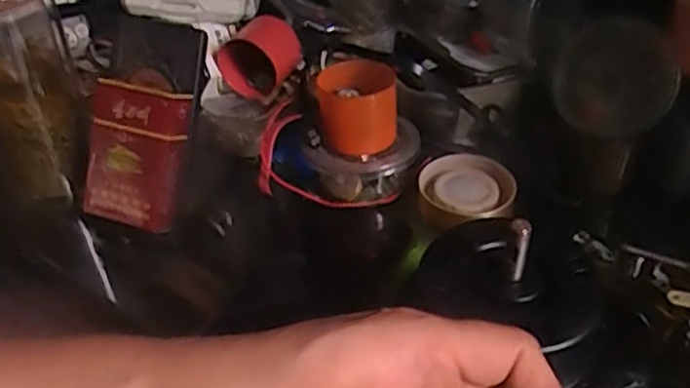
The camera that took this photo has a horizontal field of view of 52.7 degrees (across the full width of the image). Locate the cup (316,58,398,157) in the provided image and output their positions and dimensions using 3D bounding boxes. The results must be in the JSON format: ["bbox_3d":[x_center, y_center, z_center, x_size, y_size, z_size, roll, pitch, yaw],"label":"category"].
[{"bbox_3d":[0.008,-0.059,0.469,0.052,0.042,0.055,-1,40,1],"label":"cup"}]

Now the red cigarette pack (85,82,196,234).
[{"bbox_3d":[-0.130,-0.022,0.431,0.059,0.083,0.016,12,9,8],"label":"red cigarette pack"}]

